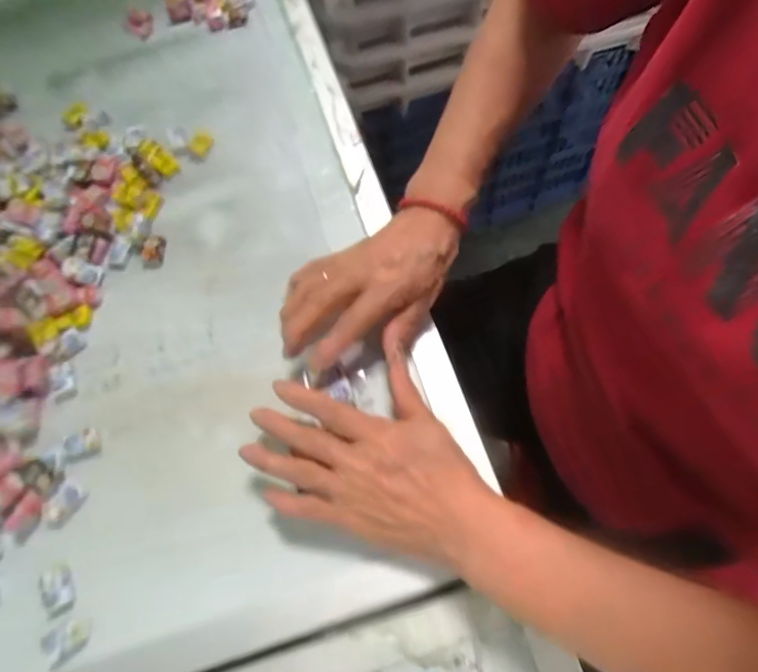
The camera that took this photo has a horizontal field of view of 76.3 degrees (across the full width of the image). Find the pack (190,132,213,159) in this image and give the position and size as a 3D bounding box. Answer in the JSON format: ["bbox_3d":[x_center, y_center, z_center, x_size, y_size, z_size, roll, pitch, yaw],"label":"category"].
[{"bbox_3d":[-0.168,-0.181,0.454,0.018,0.005,0.023,26,73,14],"label":"pack"}]

